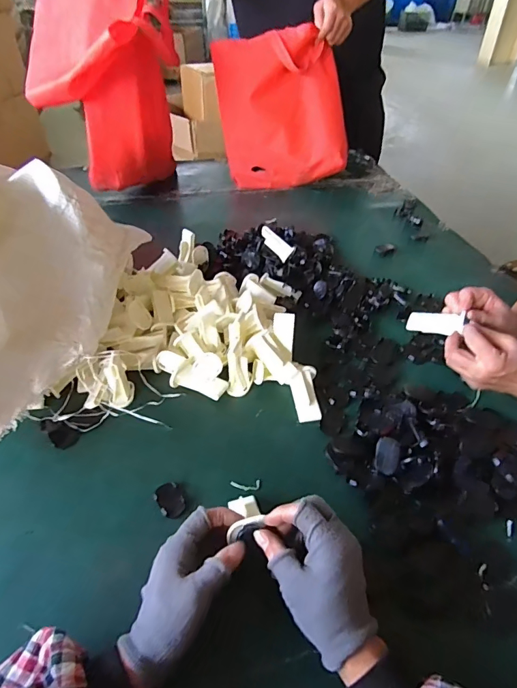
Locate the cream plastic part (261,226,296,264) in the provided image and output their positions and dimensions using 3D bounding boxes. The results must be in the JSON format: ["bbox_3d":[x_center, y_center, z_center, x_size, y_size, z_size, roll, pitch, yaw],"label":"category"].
[{"bbox_3d":[0.035,-0.195,0.811,0.028,0.025,0.079,-32,72,-31],"label":"cream plastic part"}]

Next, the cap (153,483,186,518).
[{"bbox_3d":[-0.099,0.179,0.474,0.030,0.008,0.044,-26,49,-25],"label":"cap"}]

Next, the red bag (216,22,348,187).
[{"bbox_3d":[0.062,-0.574,1.047,0.311,0.324,0.105,4,43,4],"label":"red bag"}]

